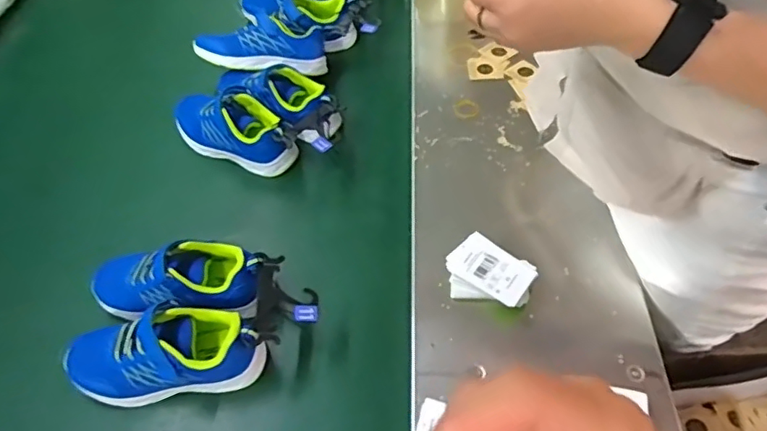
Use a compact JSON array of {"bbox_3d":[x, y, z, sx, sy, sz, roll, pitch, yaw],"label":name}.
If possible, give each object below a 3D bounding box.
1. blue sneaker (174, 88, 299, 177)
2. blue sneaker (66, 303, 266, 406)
[{"bbox_3d":[-0.204,-0.118,0.763,0.192,0.065,0.081,21,56,13],"label":"blue sneaker"},{"bbox_3d":[-0.220,0.139,0.563,0.192,0.074,0.077,-8,55,-8],"label":"blue sneaker"}]

